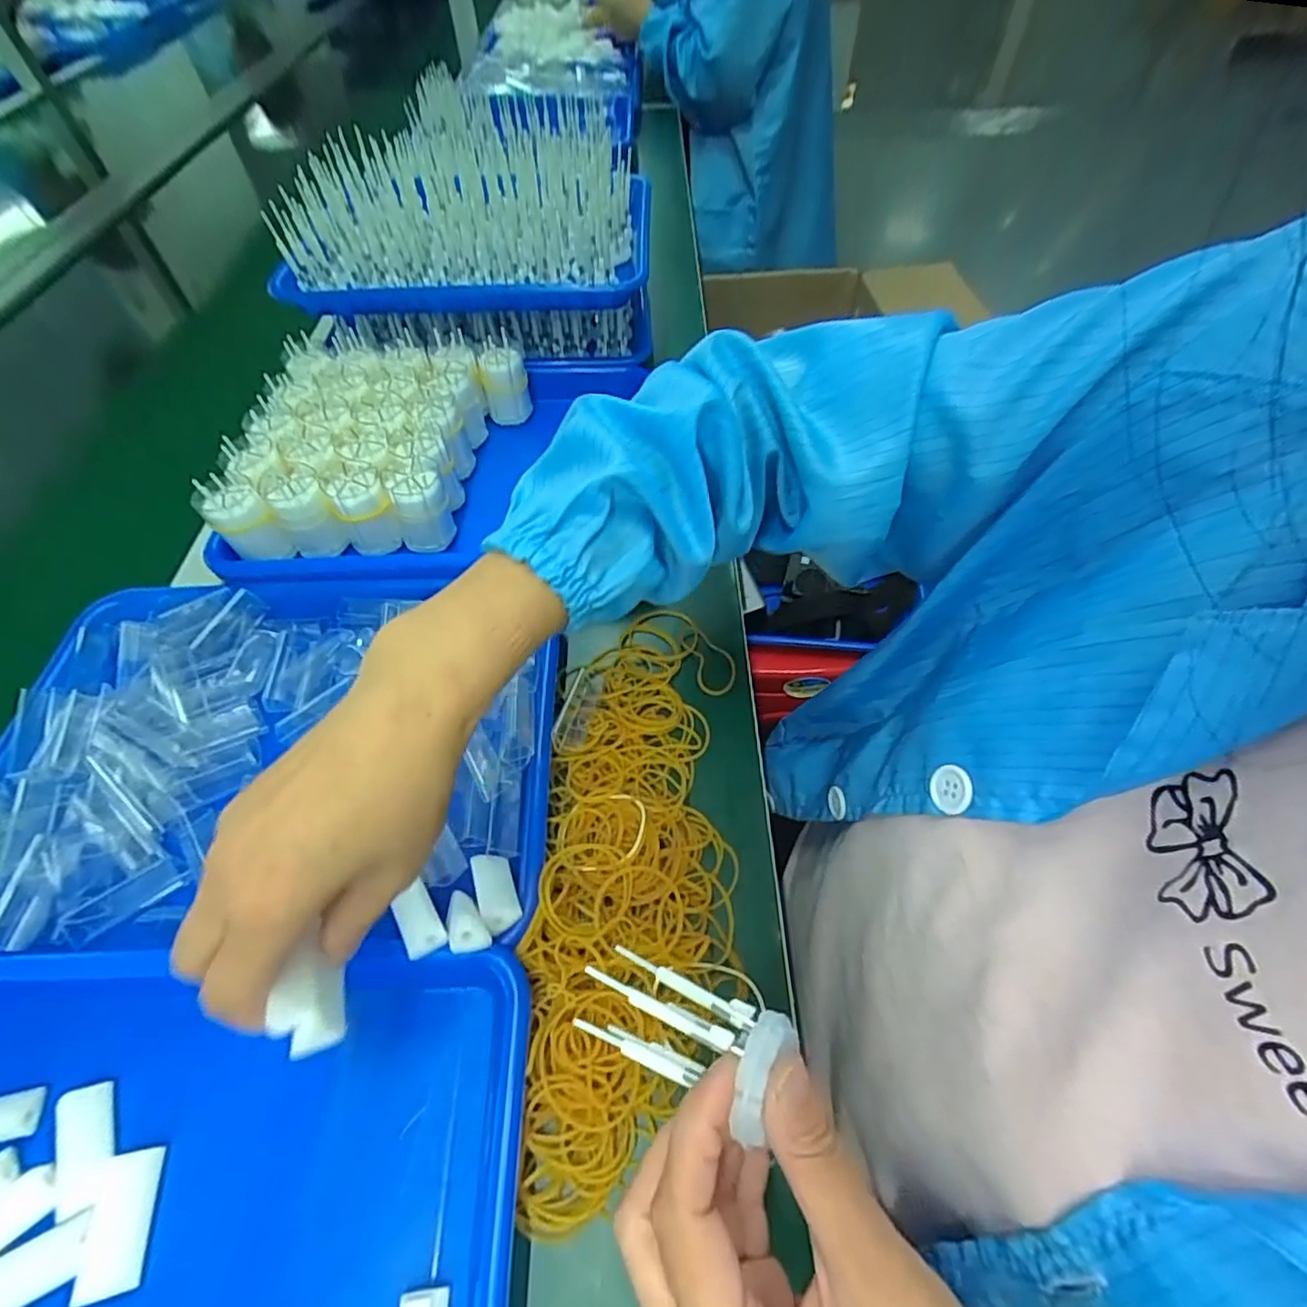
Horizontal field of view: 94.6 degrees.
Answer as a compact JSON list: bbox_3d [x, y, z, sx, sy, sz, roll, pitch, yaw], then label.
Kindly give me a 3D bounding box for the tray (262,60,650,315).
[{"bbox_3d":[-0.163,-0.424,0.583,0.314,0.062,0.275,3,56,4],"label":"tray"}]

